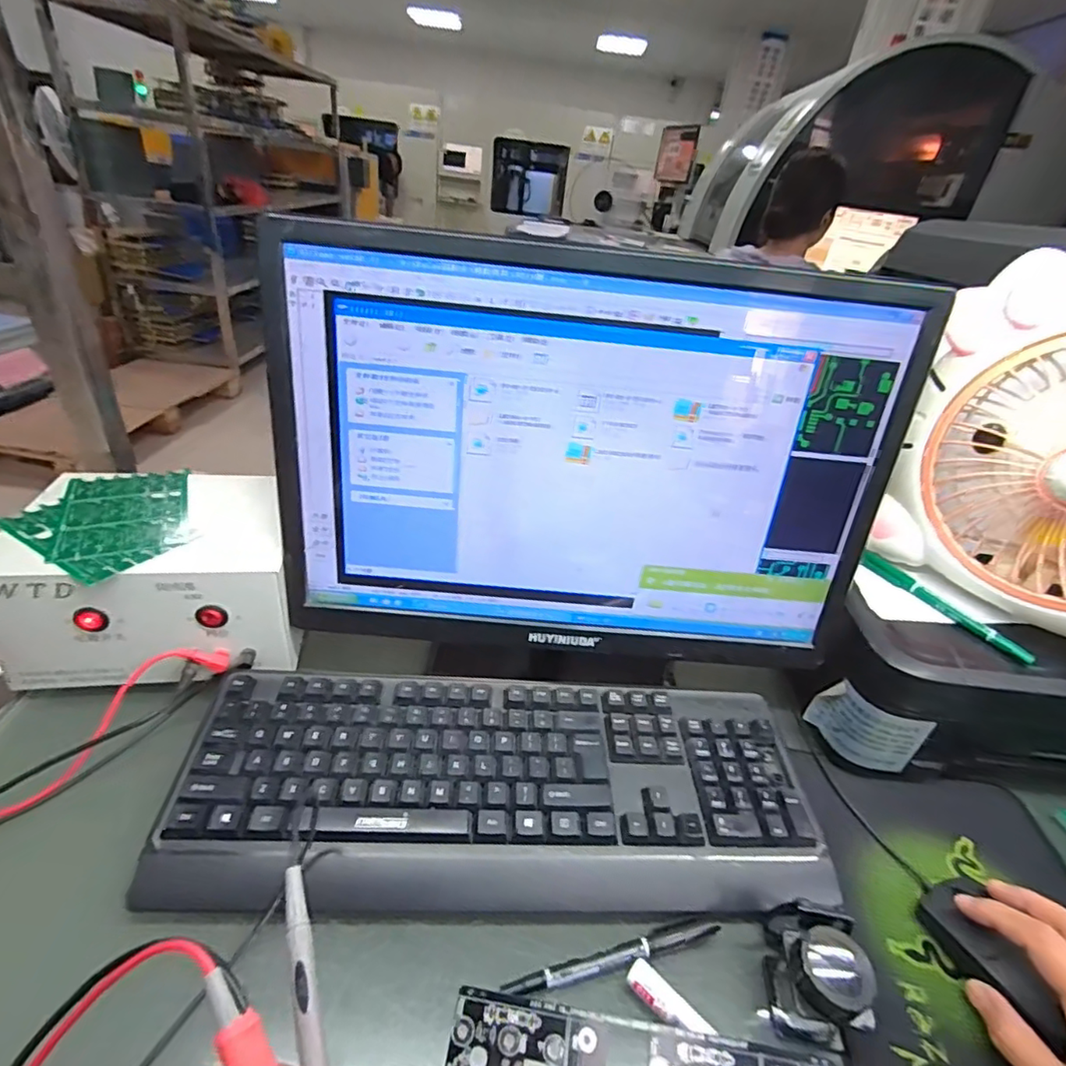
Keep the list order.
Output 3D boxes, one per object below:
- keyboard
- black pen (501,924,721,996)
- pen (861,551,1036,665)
[{"bbox_3d":[-0.017,0.174,0.394,0.423,0.035,0.154,5,33,-5],"label":"keyboard"},{"bbox_3d":[0.049,0.251,0.332,0.133,0.017,0.012,-4,35,-17],"label":"black pen"},{"bbox_3d":[0.330,0.057,0.457,0.014,0.011,0.134,-14,39,-29],"label":"pen"}]

